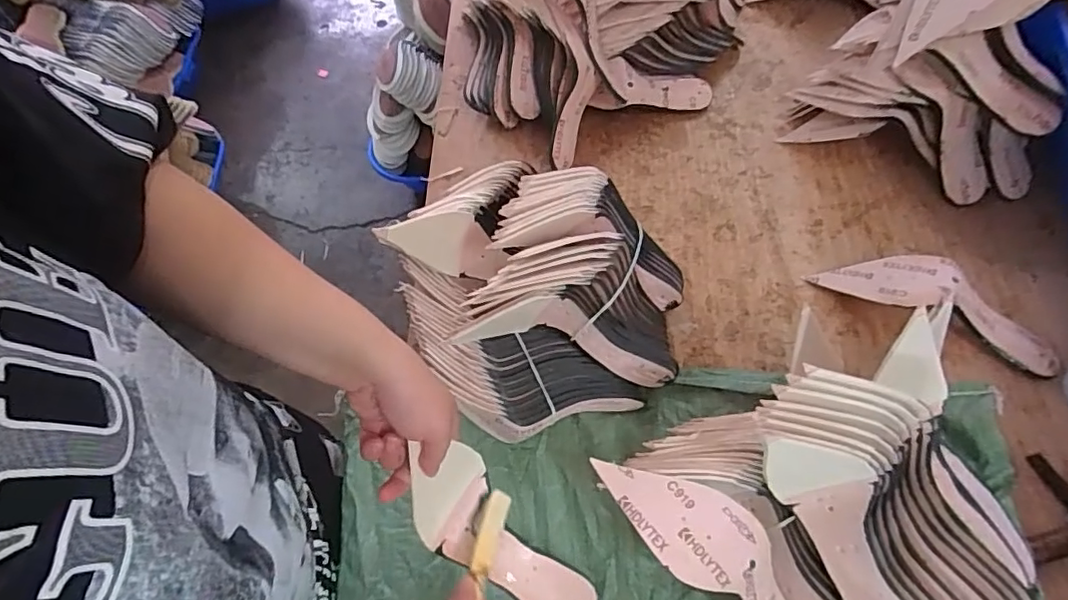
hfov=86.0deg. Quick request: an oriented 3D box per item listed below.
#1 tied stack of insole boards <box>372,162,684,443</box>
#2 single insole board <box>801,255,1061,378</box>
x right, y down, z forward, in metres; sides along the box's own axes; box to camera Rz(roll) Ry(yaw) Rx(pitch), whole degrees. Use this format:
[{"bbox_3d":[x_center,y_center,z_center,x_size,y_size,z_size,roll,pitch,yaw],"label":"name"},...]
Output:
[{"bbox_3d":[0.001,0.000,0.608,0.299,0.158,0.248,33,67,19],"label":"tied stack of insole boards"},{"bbox_3d":[0.455,0.000,0.643,0.251,0.066,0.067,24,64,15],"label":"single insole board"}]

